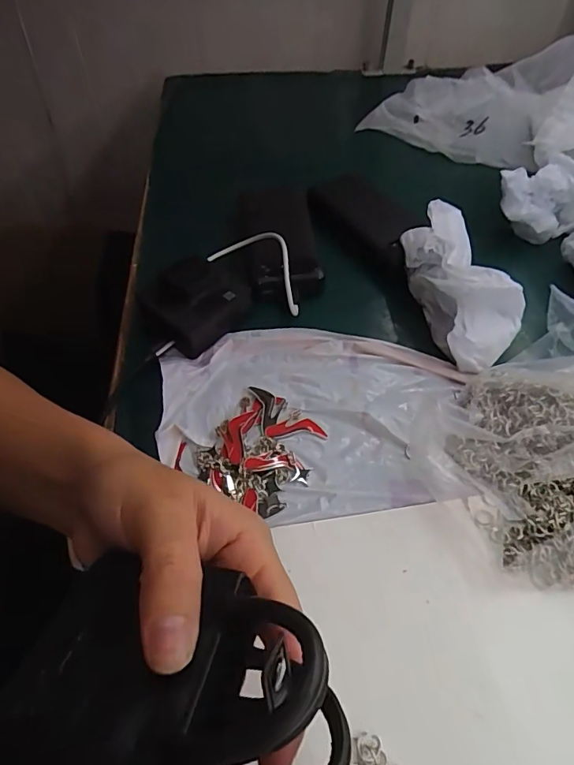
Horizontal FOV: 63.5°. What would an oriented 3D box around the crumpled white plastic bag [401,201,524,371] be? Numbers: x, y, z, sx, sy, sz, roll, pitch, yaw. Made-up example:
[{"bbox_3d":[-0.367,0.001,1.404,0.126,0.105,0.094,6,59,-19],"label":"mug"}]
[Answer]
[{"bbox_3d":[0.151,-0.084,0.394,0.070,0.074,0.144,-13,67,-7],"label":"crumpled white plastic bag"}]

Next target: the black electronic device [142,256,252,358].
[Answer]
[{"bbox_3d":[-0.076,-0.070,0.407,0.064,0.048,0.080,33,60,23],"label":"black electronic device"}]

